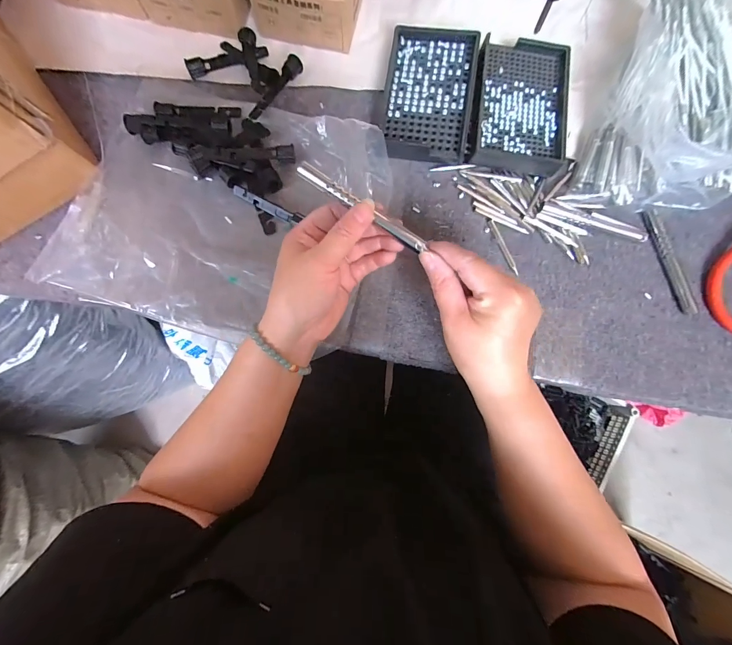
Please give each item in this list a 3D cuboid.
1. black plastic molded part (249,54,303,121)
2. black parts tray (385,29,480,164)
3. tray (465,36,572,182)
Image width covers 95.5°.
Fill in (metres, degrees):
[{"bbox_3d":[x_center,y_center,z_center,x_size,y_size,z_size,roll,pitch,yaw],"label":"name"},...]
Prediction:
[{"bbox_3d":[-0.094,-0.243,0.347,0.015,0.016,0.081,34,83,2],"label":"black plastic molded part"},{"bbox_3d":[0.064,-0.235,0.344,0.087,0.028,0.143,9,83,-1],"label":"black parts tray"},{"bbox_3d":[0.162,-0.224,0.338,0.101,0.018,0.137,8,83,-1],"label":"tray"}]

